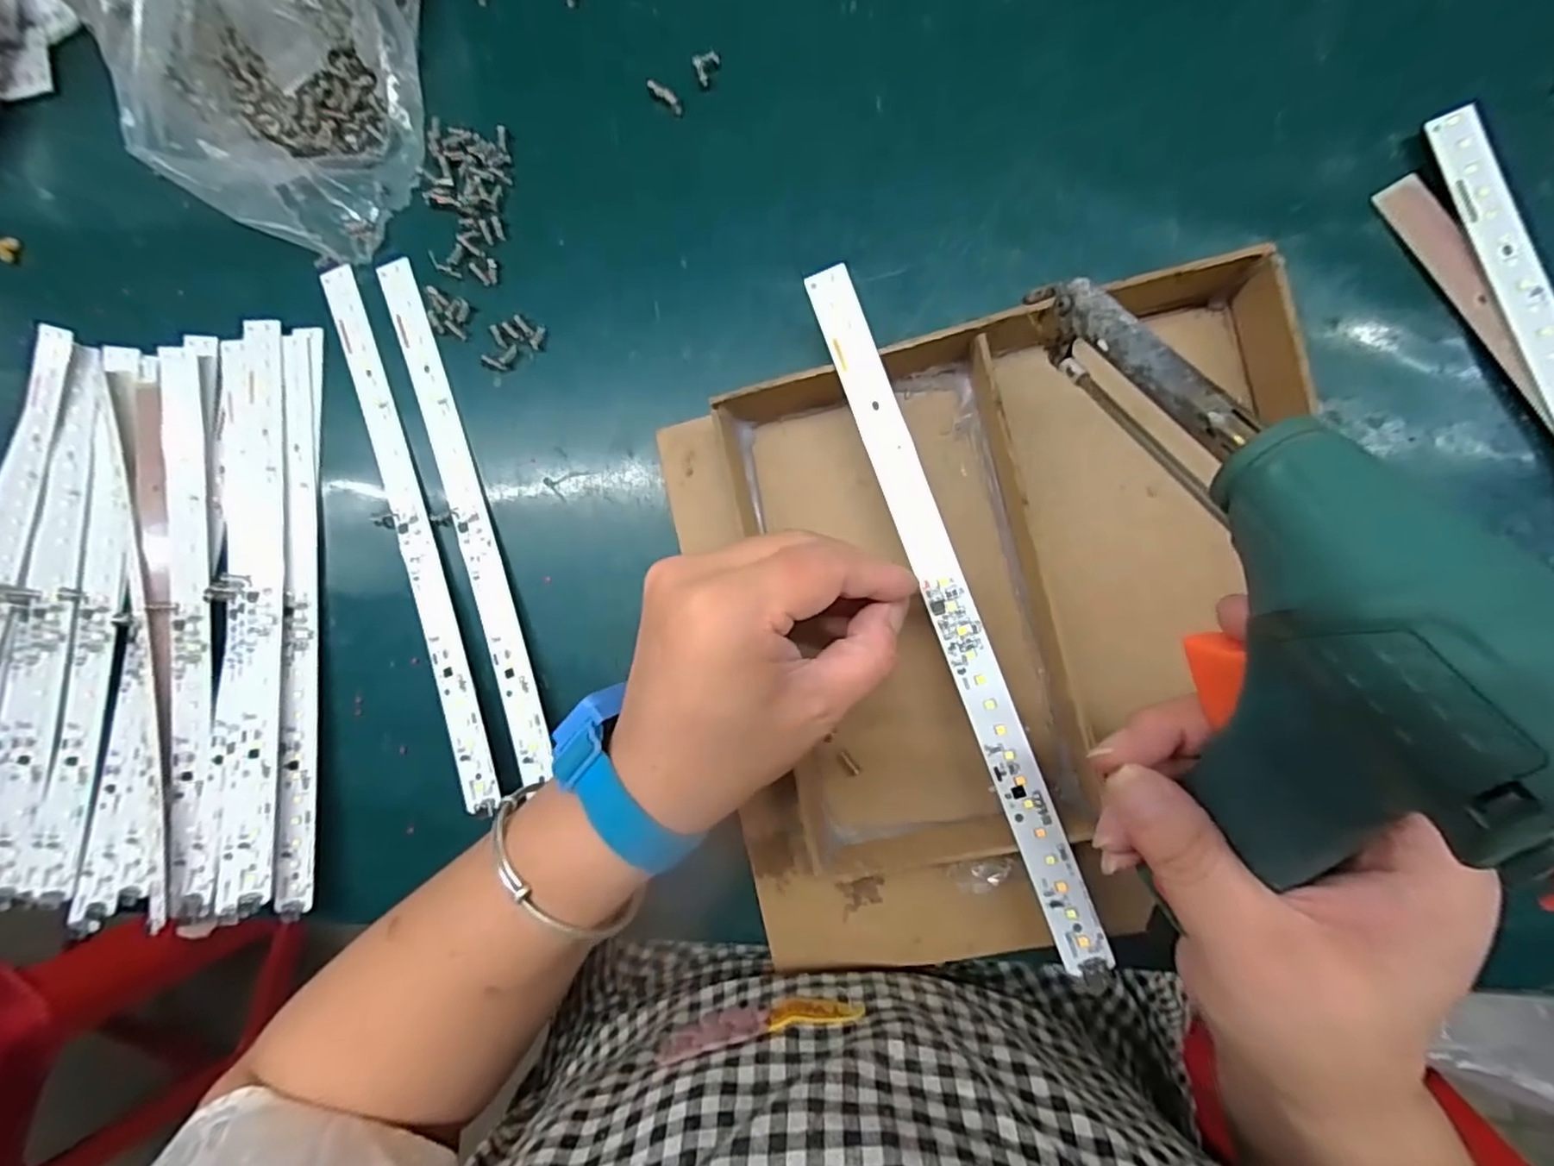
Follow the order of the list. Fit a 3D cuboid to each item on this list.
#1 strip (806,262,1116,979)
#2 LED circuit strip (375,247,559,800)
[{"bbox_3d":[0.068,0.008,0.256,0.017,0.006,0.280,-20,84,7],"label":"strip"},{"bbox_3d":[-0.153,-0.036,0.322,0.017,0.010,0.269,-20,85,7],"label":"LED circuit strip"}]

